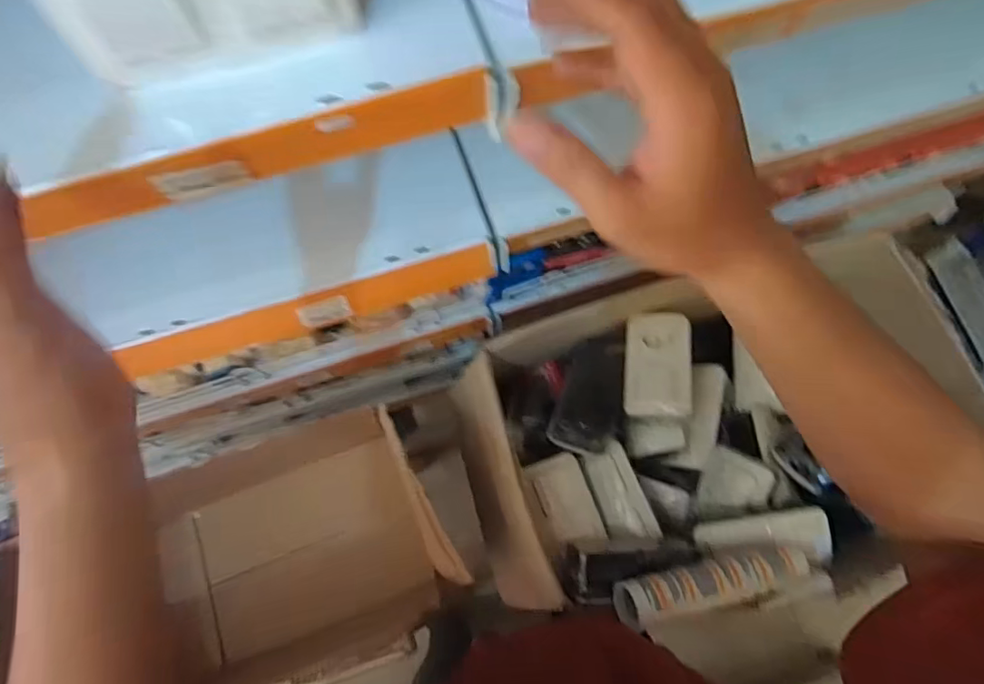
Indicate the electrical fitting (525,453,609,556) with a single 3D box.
[{"bbox_3d":[0.091,0.205,0.681,0.079,0.022,0.119,-17,75,-5],"label":"electrical fitting"}]

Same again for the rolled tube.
[{"bbox_3d":[0.232,0.247,0.562,0.210,0.044,0.043,-6,74,-15],"label":"rolled tube"}]

